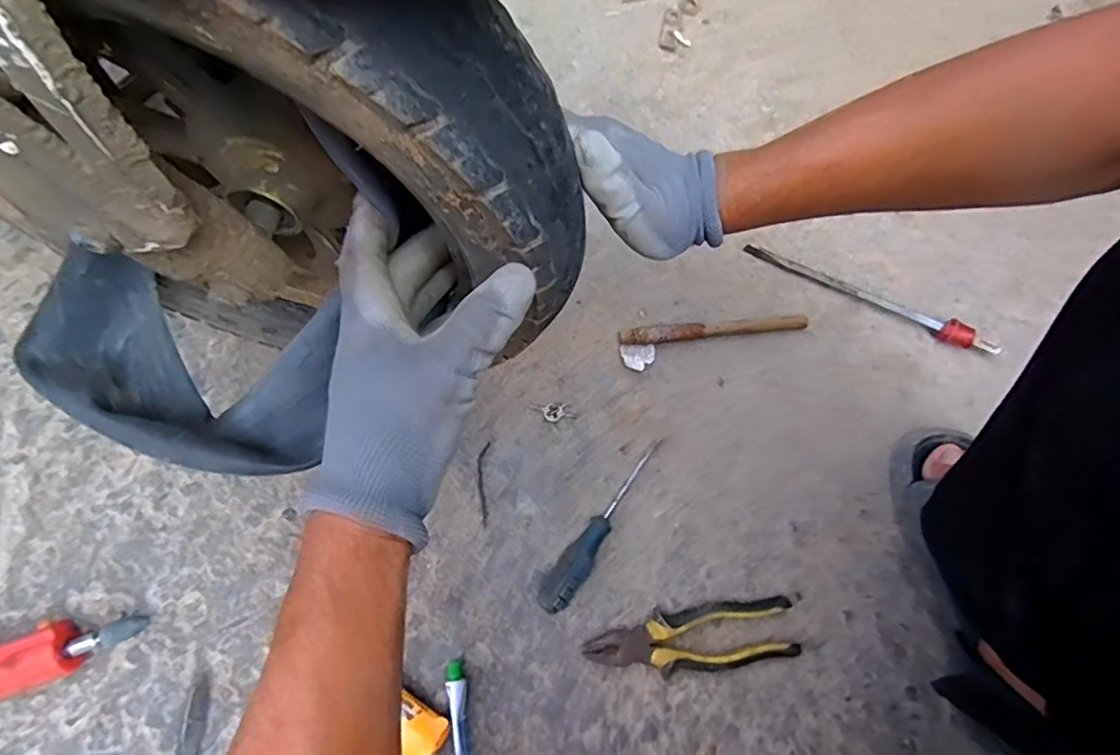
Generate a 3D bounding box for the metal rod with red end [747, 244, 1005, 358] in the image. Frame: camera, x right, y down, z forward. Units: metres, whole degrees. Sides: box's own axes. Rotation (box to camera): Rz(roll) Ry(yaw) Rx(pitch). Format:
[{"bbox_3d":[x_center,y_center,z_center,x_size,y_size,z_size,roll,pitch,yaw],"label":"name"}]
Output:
[{"bbox_3d":[0.324,-0.085,0.625,0.267,0.023,0.017,25,76,6],"label":"metal rod with red end"}]

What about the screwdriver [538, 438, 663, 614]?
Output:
[{"bbox_3d":[0.041,0.134,0.555,0.028,0.029,0.184,35,77,8],"label":"screwdriver"}]

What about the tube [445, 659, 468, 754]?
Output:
[{"bbox_3d":[-0.087,0.299,0.509,0.016,0.024,0.100,-5,75,-2],"label":"tube"}]

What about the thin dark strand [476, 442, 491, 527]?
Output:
[{"bbox_3d":[-0.075,0.102,0.573,0.012,0.004,0.079,1,75,-1],"label":"thin dark strand"}]

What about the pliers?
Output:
[{"bbox_3d":[0.115,0.233,0.528,0.185,0.023,0.054,-4,75,-2],"label":"pliers"}]

